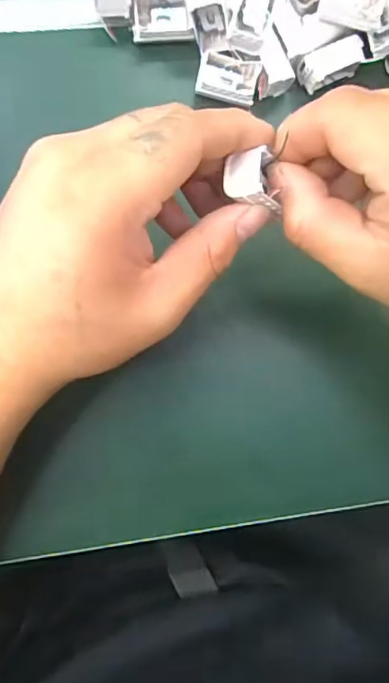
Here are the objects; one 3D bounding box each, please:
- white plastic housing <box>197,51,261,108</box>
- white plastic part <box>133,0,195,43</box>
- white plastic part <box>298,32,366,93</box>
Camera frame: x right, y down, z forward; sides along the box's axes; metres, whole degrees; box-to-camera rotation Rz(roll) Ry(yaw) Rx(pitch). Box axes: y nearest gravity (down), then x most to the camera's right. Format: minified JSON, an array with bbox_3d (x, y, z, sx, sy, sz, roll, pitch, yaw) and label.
[{"bbox_3d":[0.019,-0.150,0.294,0.034,0.010,0.022,9,88,-6],"label":"white plastic housing"},{"bbox_3d":[-0.018,-0.182,0.291,0.034,0.009,0.023,-7,90,-6],"label":"white plastic part"},{"bbox_3d":[0.079,-0.160,0.299,0.037,0.015,0.020,-19,92,-6],"label":"white plastic part"}]

